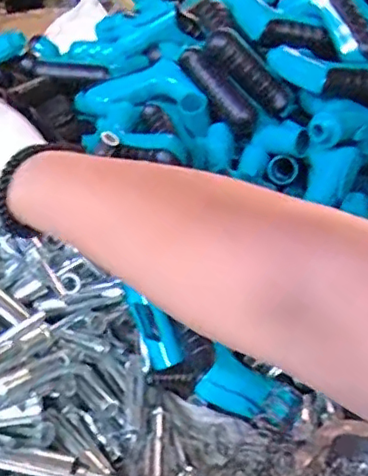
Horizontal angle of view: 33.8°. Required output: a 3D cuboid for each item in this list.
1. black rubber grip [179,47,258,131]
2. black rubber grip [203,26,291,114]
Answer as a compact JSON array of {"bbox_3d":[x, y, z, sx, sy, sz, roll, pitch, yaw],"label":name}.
[{"bbox_3d":[0.034,-0.157,0.631,0.103,0.031,0.035,49,44,6],"label":"black rubber grip"},{"bbox_3d":[0.068,-0.173,0.629,0.106,0.031,0.023,40,28,-17],"label":"black rubber grip"}]

